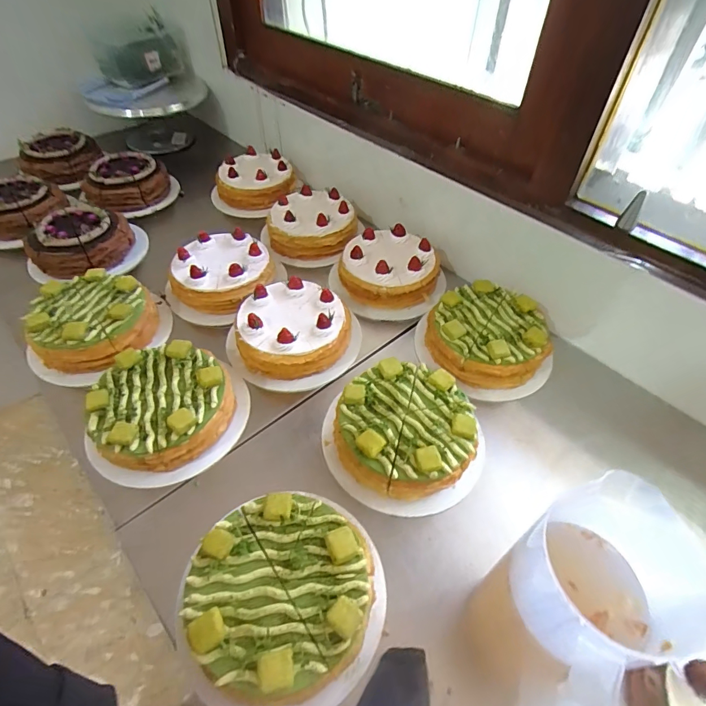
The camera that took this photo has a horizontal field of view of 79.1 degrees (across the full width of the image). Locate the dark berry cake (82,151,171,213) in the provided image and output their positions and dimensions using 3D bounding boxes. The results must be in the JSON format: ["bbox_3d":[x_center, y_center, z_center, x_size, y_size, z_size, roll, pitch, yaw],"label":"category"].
[{"bbox_3d":[-0.514,-0.379,0.978,0.163,0.093,0.158,18,51,16],"label":"dark berry cake"}]

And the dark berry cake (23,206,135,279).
[{"bbox_3d":[-0.517,-0.215,0.817,0.148,0.065,0.169,13,50,11],"label":"dark berry cake"}]

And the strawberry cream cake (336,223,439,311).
[{"bbox_3d":[0.064,-0.151,0.767,0.149,0.078,0.151,0,48,0],"label":"strawberry cream cake"}]

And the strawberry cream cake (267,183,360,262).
[{"bbox_3d":[-0.081,-0.267,0.865,0.171,0.068,0.159,0,48,0],"label":"strawberry cream cake"}]

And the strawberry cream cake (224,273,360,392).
[{"bbox_3d":[-0.095,-0.033,0.662,0.181,0.082,0.169,0,48,0],"label":"strawberry cream cake"}]

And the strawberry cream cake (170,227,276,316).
[{"bbox_3d":[-0.226,-0.149,0.752,0.172,0.063,0.169,-5,48,-4],"label":"strawberry cream cake"}]

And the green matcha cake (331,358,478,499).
[{"bbox_3d":[0.067,0.098,0.551,0.169,0.079,0.166,0,48,0],"label":"green matcha cake"}]

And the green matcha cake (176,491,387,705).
[{"bbox_3d":[-0.064,0.243,0.423,0.186,0.075,0.181,0,48,0],"label":"green matcha cake"}]

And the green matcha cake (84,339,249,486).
[{"bbox_3d":[-0.244,0.071,0.576,0.187,0.075,0.184,0,48,0],"label":"green matcha cake"}]

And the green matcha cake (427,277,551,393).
[{"bbox_3d":[0.207,-0.029,0.662,0.172,0.068,0.171,0,48,0],"label":"green matcha cake"}]

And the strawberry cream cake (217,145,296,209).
[{"bbox_3d":[-0.222,-0.400,0.976,0.167,0.066,0.158,0,48,0],"label":"strawberry cream cake"}]

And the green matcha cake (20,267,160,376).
[{"bbox_3d":[-0.403,-0.054,0.672,0.169,0.063,0.166,-11,49,-10],"label":"green matcha cake"}]

